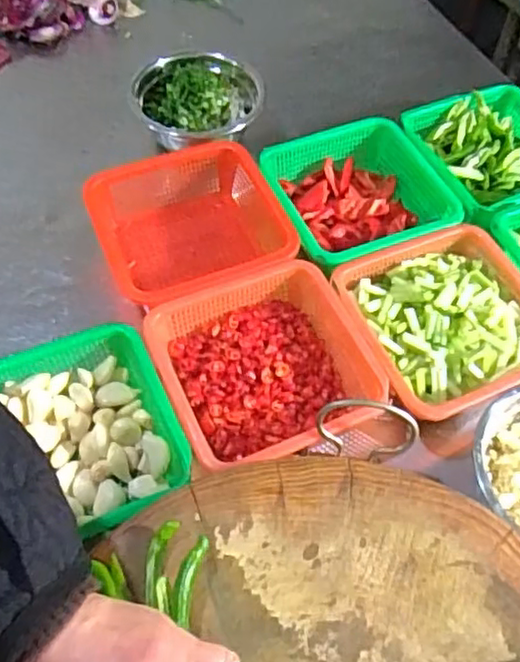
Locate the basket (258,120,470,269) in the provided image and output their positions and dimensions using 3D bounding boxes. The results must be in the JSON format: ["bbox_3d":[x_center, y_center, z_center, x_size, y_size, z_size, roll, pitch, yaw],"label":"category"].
[{"bbox_3d":[0.109,-0.140,0.699,0.176,0.058,0.165,-17,59,-14],"label":"basket"}]

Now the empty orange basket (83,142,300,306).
[{"bbox_3d":[-0.067,-0.099,0.669,0.171,0.064,0.179,-21,59,-16],"label":"empty orange basket"}]

